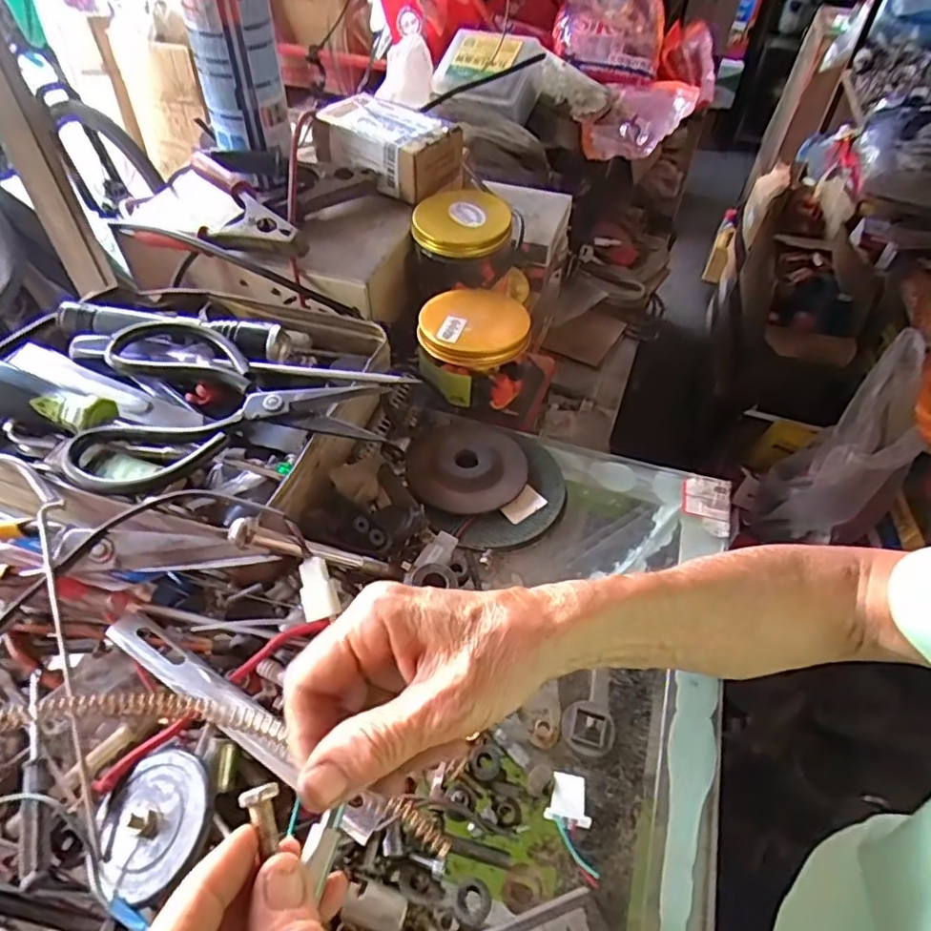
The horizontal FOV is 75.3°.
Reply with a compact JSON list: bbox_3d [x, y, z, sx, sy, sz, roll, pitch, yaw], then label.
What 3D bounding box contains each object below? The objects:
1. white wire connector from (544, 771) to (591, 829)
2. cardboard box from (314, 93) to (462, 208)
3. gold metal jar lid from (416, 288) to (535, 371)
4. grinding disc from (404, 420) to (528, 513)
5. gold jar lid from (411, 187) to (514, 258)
[{"bbox_3d":[0.050,0.157,0.285,0.021,0.005,0.021,12,49,6],"label":"white wire connector"},{"bbox_3d":[-0.070,-0.289,0.546,0.124,0.047,0.075,28,53,19],"label":"cardboard box"},{"bbox_3d":[0.007,-0.103,0.450,0.081,0.019,0.070,4,49,0],"label":"gold metal jar lid"},{"bbox_3d":[0.001,-0.003,0.414,0.080,0.010,0.082,2,49,-2],"label":"grinding disc"},{"bbox_3d":[-0.003,-0.204,0.502,0.080,0.019,0.078,1,49,-3],"label":"gold jar lid"}]

